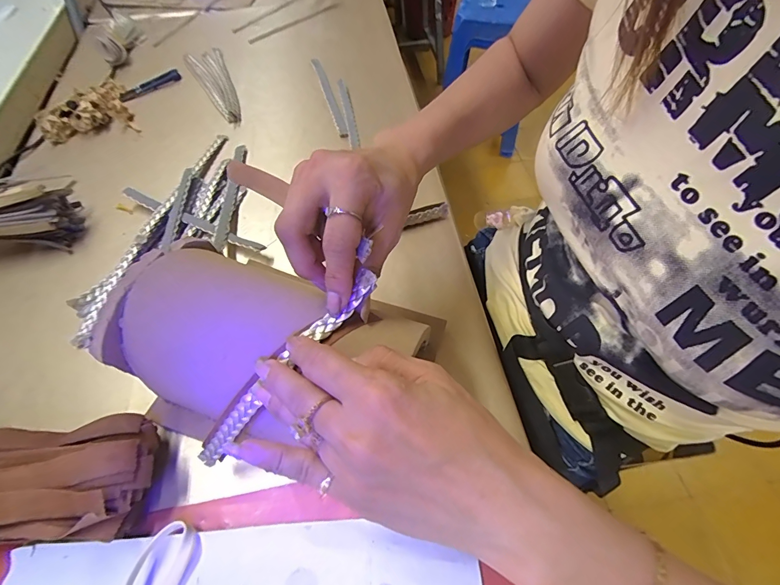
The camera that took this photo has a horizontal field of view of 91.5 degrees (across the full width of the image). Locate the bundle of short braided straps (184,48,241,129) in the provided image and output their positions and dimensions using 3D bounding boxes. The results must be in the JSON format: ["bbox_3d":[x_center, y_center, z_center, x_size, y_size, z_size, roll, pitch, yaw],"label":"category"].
[{"bbox_3d":[-0.259,-0.304,0.556,0.054,0.010,0.201,-22,61,-11],"label":"bundle of short braided straps"}]

